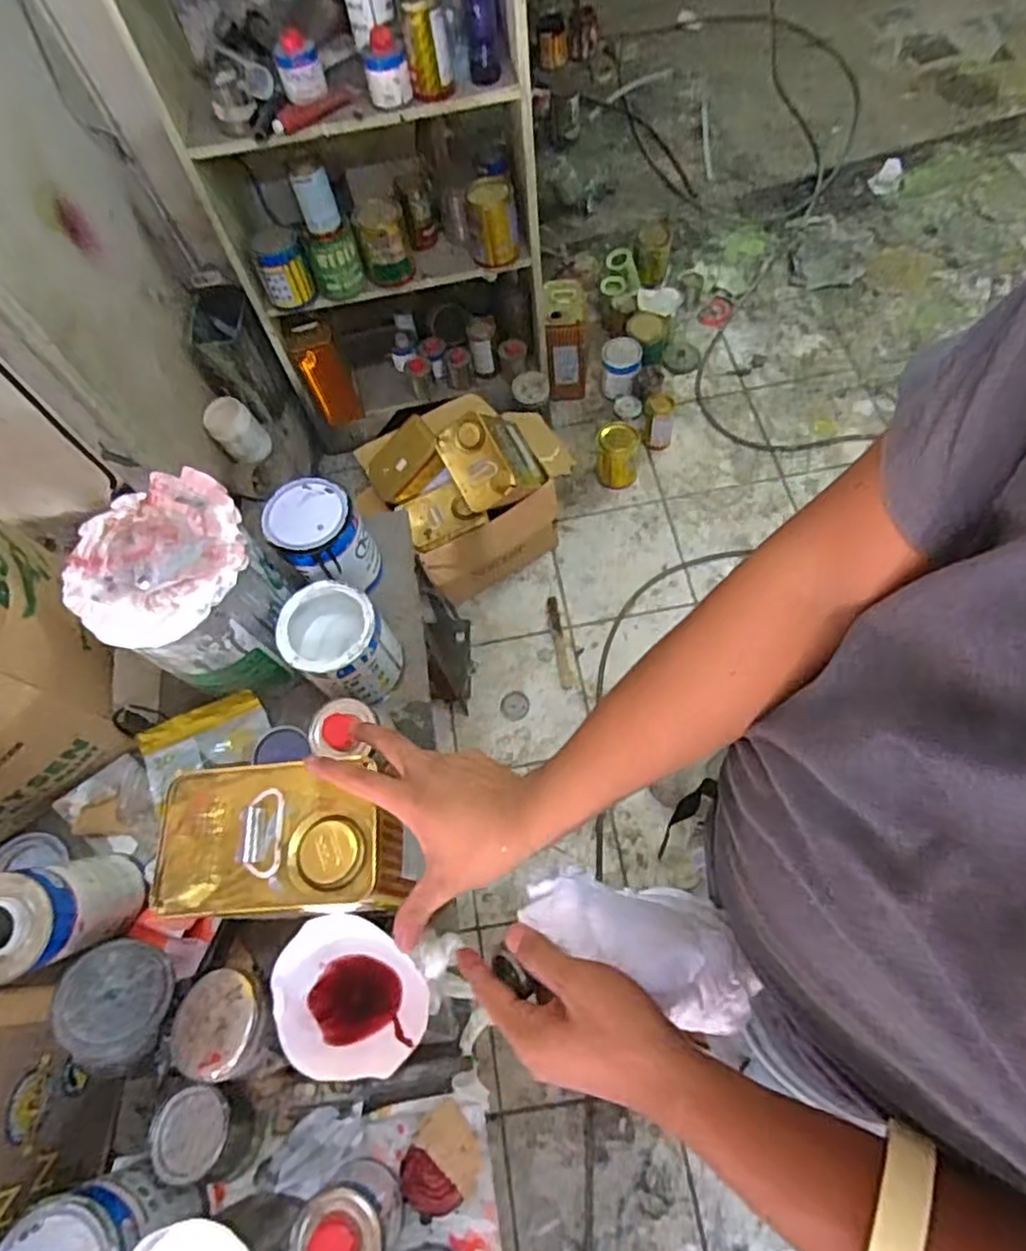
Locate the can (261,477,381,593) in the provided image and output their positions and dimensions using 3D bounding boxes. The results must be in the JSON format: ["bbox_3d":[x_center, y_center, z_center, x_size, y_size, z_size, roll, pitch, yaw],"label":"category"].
[{"bbox_3d":[-0.226,-0.099,0.791,0.099,0.104,0.106,-3,64,5],"label":"can"}]

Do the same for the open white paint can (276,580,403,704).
[{"bbox_3d":[-0.193,0.020,0.742,0.102,0.115,0.117,-42,67,-13],"label":"open white paint can"}]

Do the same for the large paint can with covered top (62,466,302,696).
[{"bbox_3d":[-0.334,-0.032,0.706,0.171,0.187,0.173,3,65,8],"label":"large paint can with covered top"}]

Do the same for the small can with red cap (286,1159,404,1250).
[{"bbox_3d":[-0.133,0.488,0.536,0.073,0.081,0.072,-3,64,5],"label":"small can with red cap"}]

